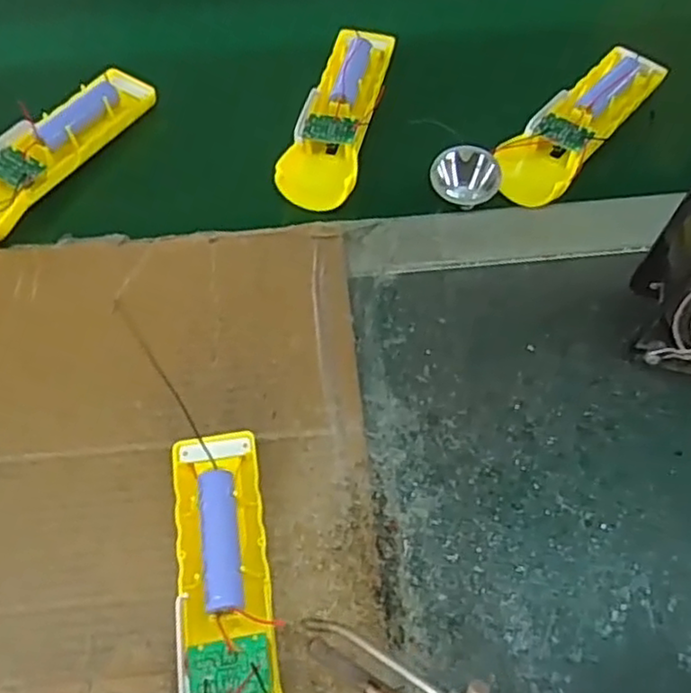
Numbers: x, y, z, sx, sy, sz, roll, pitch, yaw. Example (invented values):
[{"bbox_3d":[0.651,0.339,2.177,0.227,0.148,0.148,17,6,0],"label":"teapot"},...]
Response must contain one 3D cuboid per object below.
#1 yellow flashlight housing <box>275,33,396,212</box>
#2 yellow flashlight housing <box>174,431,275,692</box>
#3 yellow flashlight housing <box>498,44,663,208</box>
[{"bbox_3d":[-0.005,-0.158,0.459,0.048,0.022,0.147,12,63,6],"label":"yellow flashlight housing"},{"bbox_3d":[-0.054,0.117,0.313,0.043,0.023,0.159,-11,62,-3],"label":"yellow flashlight housing"},{"bbox_3d":[0.155,-0.148,0.449,0.047,0.027,0.140,38,69,18],"label":"yellow flashlight housing"}]

